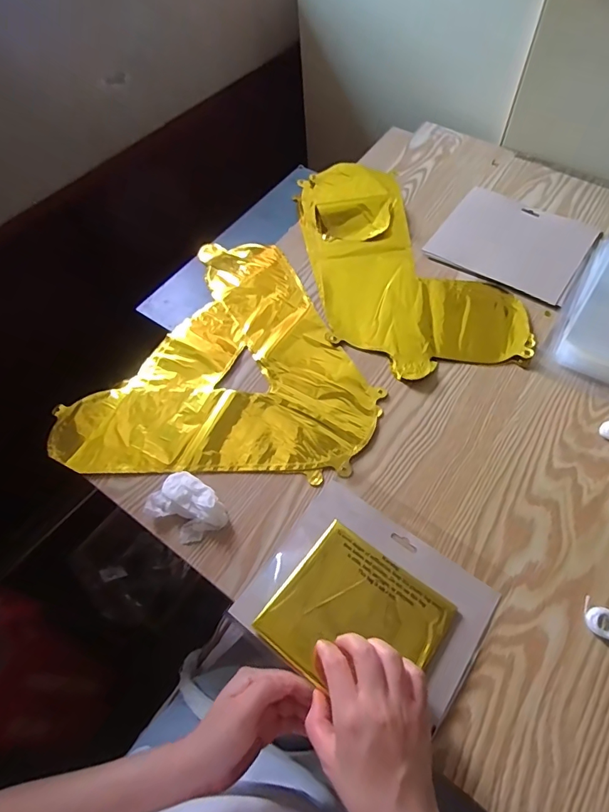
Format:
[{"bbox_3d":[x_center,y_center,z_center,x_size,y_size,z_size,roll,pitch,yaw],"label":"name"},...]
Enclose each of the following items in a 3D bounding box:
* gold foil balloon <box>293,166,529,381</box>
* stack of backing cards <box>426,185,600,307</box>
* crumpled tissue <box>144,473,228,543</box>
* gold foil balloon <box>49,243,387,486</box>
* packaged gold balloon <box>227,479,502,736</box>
[{"bbox_3d":[0.131,-0.213,0.633,0.238,0.014,0.399,-9,60,-2],"label":"gold foil balloon"},{"bbox_3d":[0.293,-0.230,0.635,0.193,0.009,0.163,32,66,19],"label":"stack of backing cards"},{"bbox_3d":[-0.120,0.104,0.461,0.078,0.026,0.056,32,67,20],"label":"crumpled tissue"},{"bbox_3d":[-0.091,-0.080,0.577,0.360,0.007,0.358,5,60,6],"label":"gold foil balloon"},{"bbox_3d":[0.058,0.182,0.420,0.194,0.015,0.162,32,66,19],"label":"packaged gold balloon"}]

